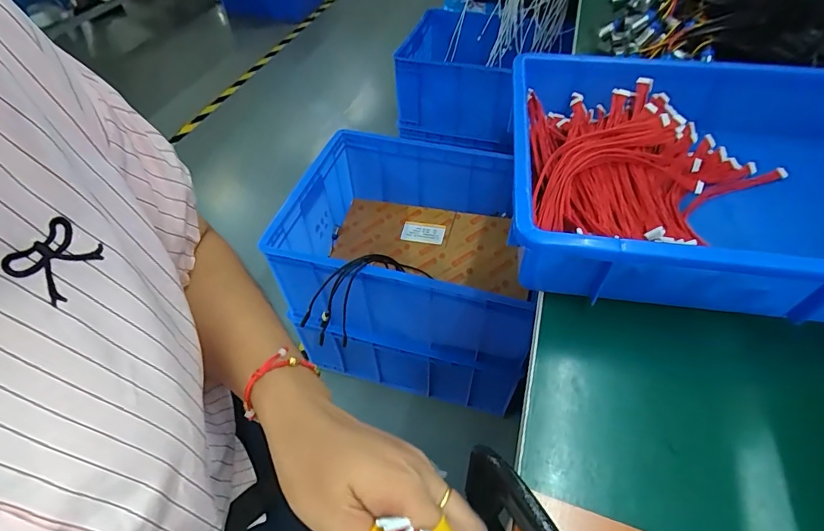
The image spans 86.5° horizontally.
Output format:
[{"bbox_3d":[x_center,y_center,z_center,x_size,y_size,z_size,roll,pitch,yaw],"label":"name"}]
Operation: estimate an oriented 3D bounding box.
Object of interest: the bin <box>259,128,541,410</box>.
[{"bbox_3d":[0.010,-0.001,1.000,0.501,0.358,0.420,9,50,9],"label":"bin"}]

